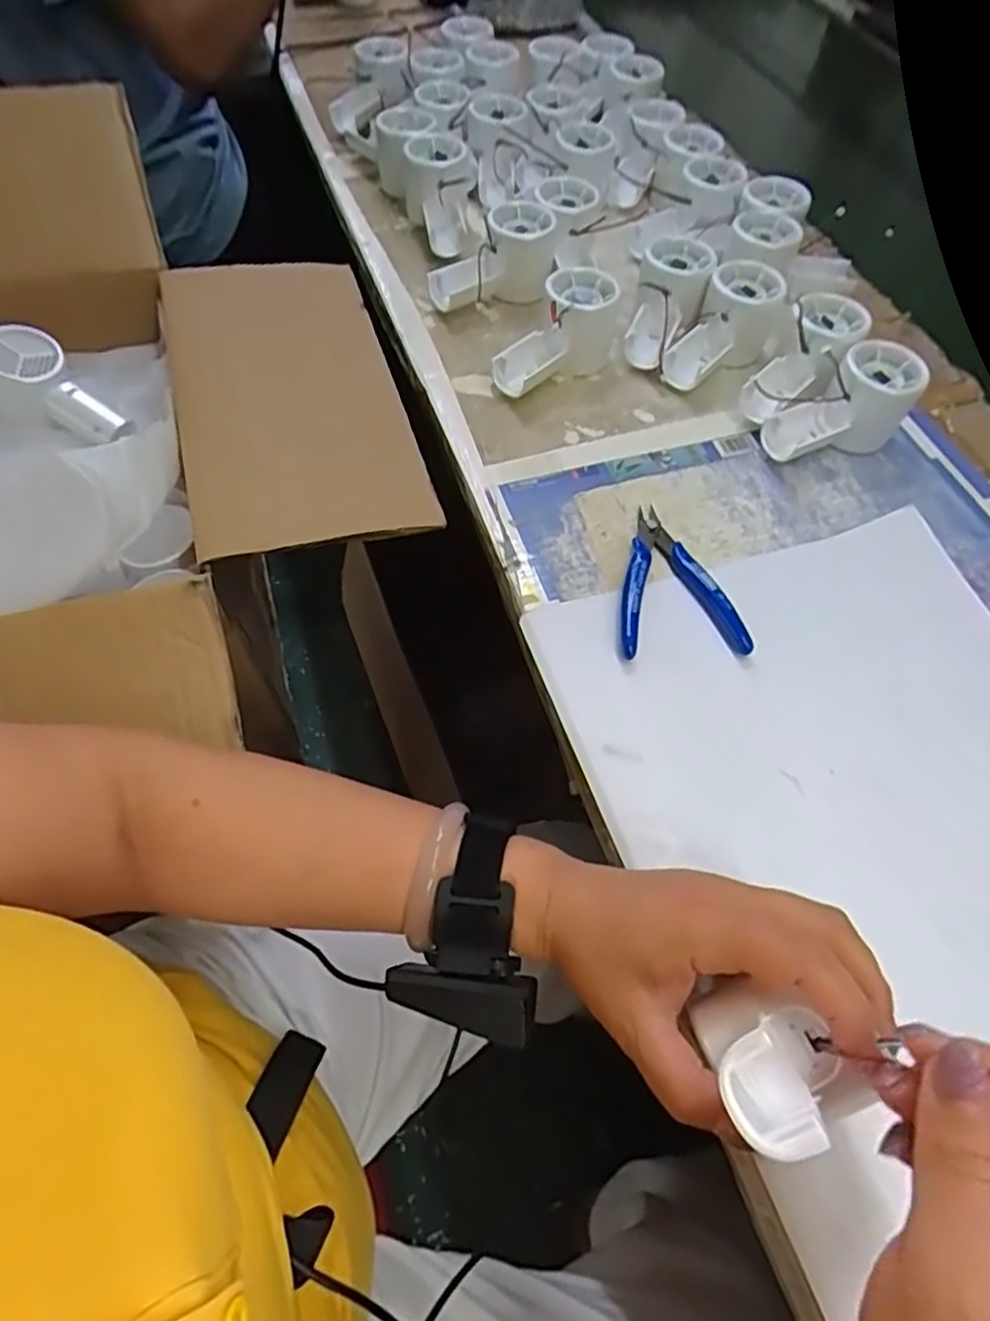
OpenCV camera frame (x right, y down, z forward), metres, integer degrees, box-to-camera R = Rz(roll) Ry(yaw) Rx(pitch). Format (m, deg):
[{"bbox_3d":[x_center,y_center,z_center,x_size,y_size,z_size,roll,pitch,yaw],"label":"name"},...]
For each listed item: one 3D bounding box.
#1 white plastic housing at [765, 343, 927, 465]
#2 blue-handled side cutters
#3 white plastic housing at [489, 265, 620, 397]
[{"bbox_3d":[0.253,-0.181,0.501,0.111,0.053,0.059,-32,66,-20],"label":"white plastic housing"},{"bbox_3d":[0.114,-0.054,0.443,0.077,0.009,0.115,-1,59,-4],"label":"blue-handled side cutters"},{"bbox_3d":[0.051,-0.249,0.530,0.050,0.058,0.113,36,64,17],"label":"white plastic housing"}]

